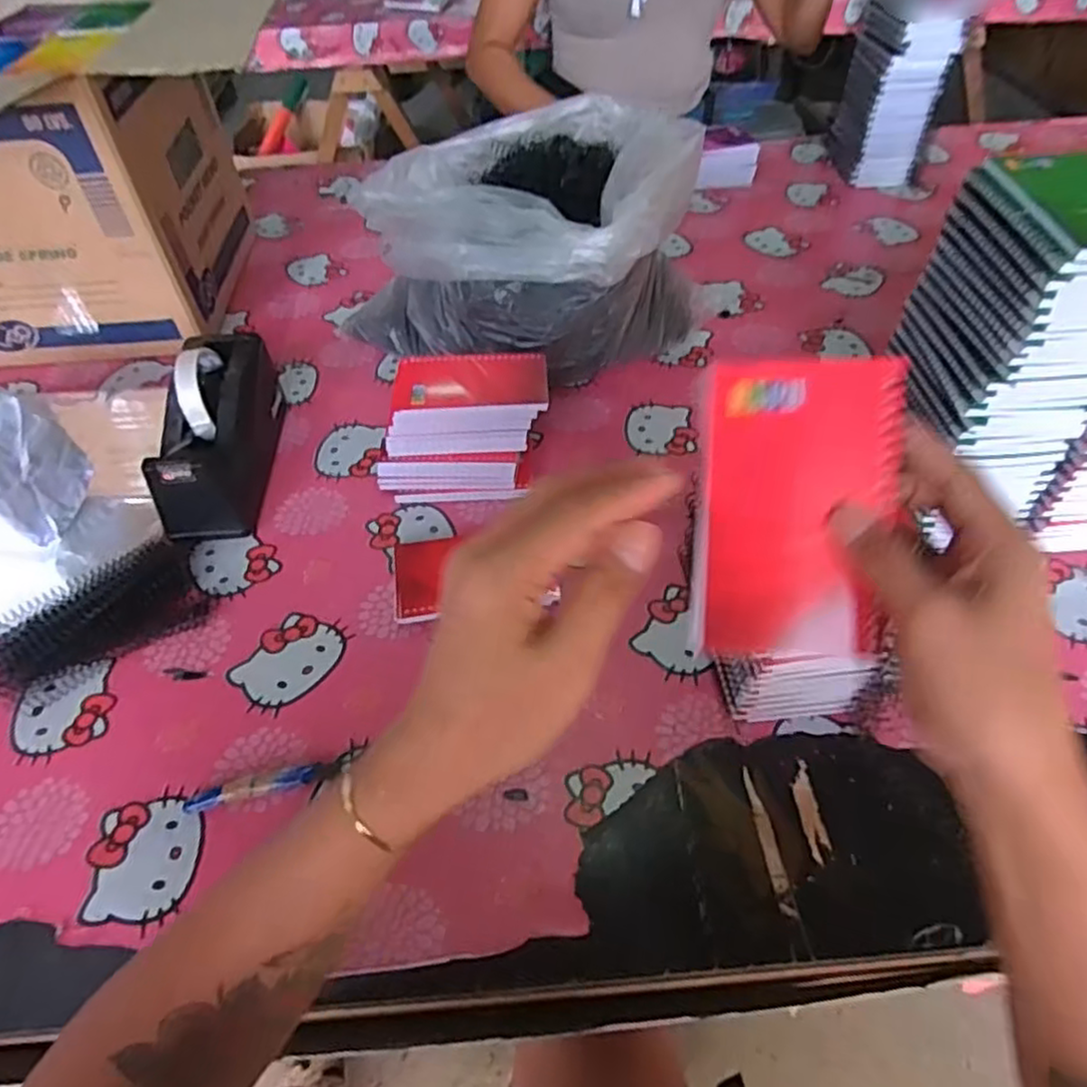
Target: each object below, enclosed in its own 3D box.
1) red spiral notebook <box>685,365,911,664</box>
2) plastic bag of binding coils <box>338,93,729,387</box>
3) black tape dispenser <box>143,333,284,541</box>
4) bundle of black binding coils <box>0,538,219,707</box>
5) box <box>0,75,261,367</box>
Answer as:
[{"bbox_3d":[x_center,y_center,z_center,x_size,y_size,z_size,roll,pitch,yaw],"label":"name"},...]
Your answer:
[{"bbox_3d":[0.113,-0.014,0.318,0.082,0.132,0.012,3,13,14],"label":"red spiral notebook"},{"bbox_3d":[-0.009,-0.323,0.772,0.319,0.216,0.290,30,56,26],"label":"plastic bag of binding coils"},{"bbox_3d":[-0.305,-0.110,0.663,0.071,0.112,0.201,-3,48,-1],"label":"black tape dispenser"},{"bbox_3d":[-0.368,0.058,0.578,0.160,0.025,0.097,-29,53,-22],"label":"bundle of black binding coils"},{"bbox_3d":[-0.543,-0.398,0.823,0.283,0.260,0.289,-5,48,-2],"label":"box"}]

